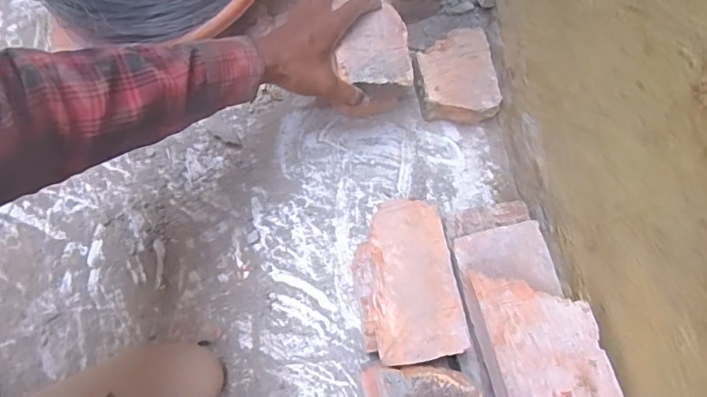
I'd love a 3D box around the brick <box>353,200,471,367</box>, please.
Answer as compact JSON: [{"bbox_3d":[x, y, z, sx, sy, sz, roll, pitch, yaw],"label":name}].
[{"bbox_3d":[0.050,0.086,0.495,0.091,0.059,0.160,-9,73,-4],"label":"brick"}]

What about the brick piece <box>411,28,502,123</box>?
[{"bbox_3d":[0.121,-0.145,0.608,0.094,0.051,0.108,-8,72,-3],"label":"brick piece"}]

